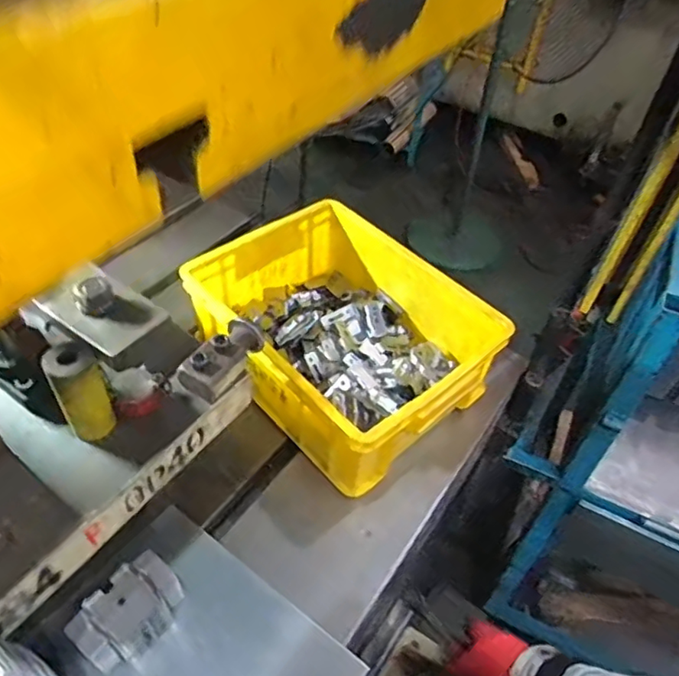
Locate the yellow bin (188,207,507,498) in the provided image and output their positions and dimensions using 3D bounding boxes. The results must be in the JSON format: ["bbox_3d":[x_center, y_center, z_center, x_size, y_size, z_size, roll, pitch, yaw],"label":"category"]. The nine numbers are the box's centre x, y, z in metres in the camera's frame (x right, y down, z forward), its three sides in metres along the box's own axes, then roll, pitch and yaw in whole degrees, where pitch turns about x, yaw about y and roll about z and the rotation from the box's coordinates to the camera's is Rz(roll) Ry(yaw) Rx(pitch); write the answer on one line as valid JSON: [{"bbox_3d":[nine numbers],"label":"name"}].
[{"bbox_3d":[0.004,-0.004,0.743,0.261,0.129,0.339,-34,58,-30],"label":"yellow bin"}]

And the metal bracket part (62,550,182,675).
[{"bbox_3d":[-0.191,0.252,0.530,0.057,0.068,0.092,31,52,22],"label":"metal bracket part"}]

